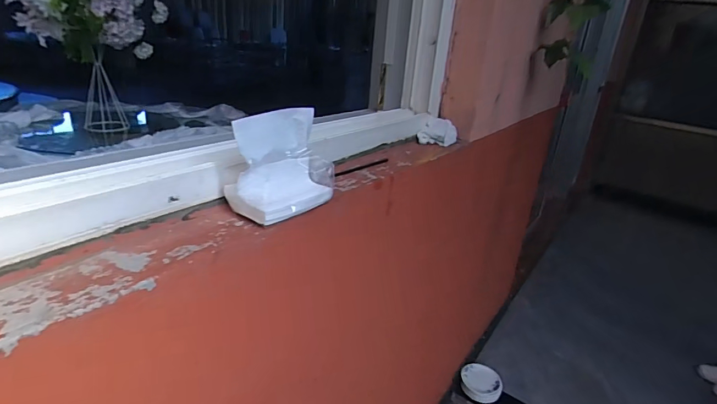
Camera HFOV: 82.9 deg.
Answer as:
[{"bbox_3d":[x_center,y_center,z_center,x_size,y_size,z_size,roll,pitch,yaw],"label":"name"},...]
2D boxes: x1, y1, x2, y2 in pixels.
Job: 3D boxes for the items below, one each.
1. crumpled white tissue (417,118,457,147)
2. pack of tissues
[{"bbox_3d":[0.197,-0.171,0.997,0.088,0.048,0.090,10,23,11],"label":"crumpled white tissue"},{"bbox_3d":[-0.100,-0.057,0.558,0.085,0.123,0.144,18,26,29],"label":"pack of tissues"}]

